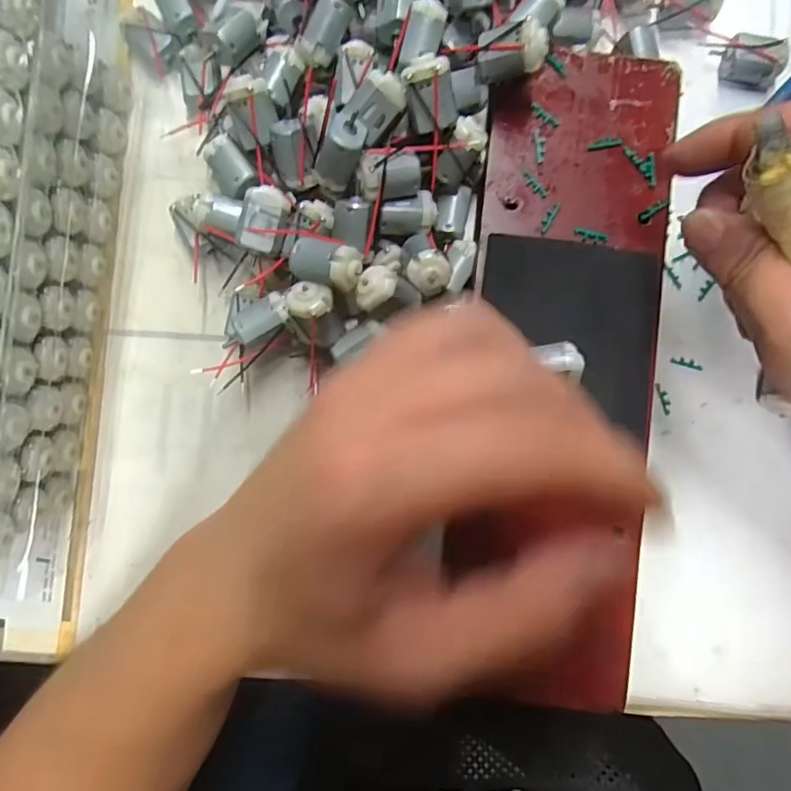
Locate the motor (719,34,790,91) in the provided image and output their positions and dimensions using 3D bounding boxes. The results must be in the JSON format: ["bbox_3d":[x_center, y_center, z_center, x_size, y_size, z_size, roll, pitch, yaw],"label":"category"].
[{"bbox_3d":[0.175,-0.162,0.264,0.024,0.016,0.022,12,86,2],"label":"motor"}]

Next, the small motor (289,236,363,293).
[{"bbox_3d":[-0.029,-0.054,0.220,0.029,0.016,0.016,16,87,2],"label":"small motor"}]

